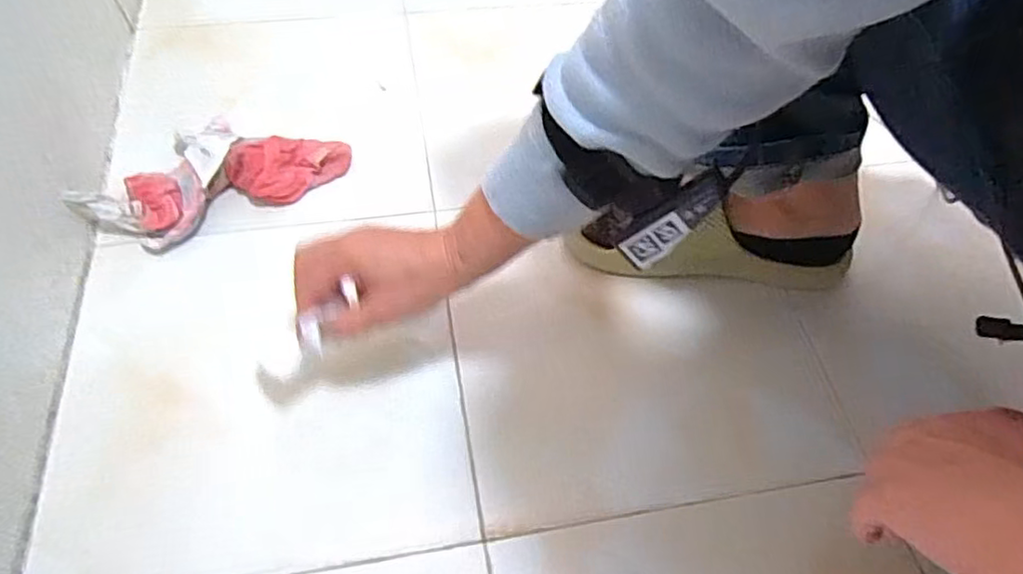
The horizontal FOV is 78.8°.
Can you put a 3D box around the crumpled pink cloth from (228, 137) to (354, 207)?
[{"bbox_3d":[-0.203,-0.110,0.574,0.107,0.042,0.050,-13,60,-11],"label":"crumpled pink cloth"}]

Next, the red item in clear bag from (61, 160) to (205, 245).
[{"bbox_3d":[-0.316,-0.069,0.537,0.096,0.043,0.068,-30,64,-20],"label":"red item in clear bag"}]

